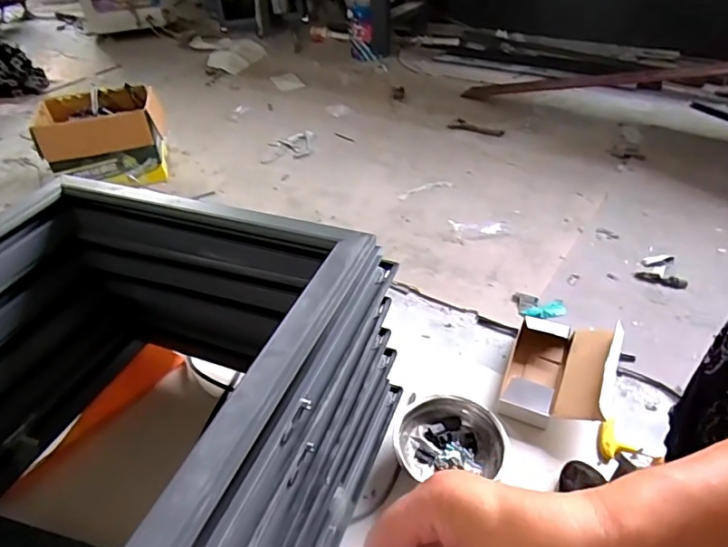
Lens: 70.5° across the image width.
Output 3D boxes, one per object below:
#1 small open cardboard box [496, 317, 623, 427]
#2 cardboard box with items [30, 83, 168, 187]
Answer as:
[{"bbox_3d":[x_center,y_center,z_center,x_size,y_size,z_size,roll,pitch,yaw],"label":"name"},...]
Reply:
[{"bbox_3d":[0.375,0.189,0.983,0.190,0.092,0.231,14,42,22],"label":"small open cardboard box"},{"bbox_3d":[-0.834,-0.427,1.681,0.361,0.251,0.249,-16,40,-14],"label":"cardboard box with items"}]

